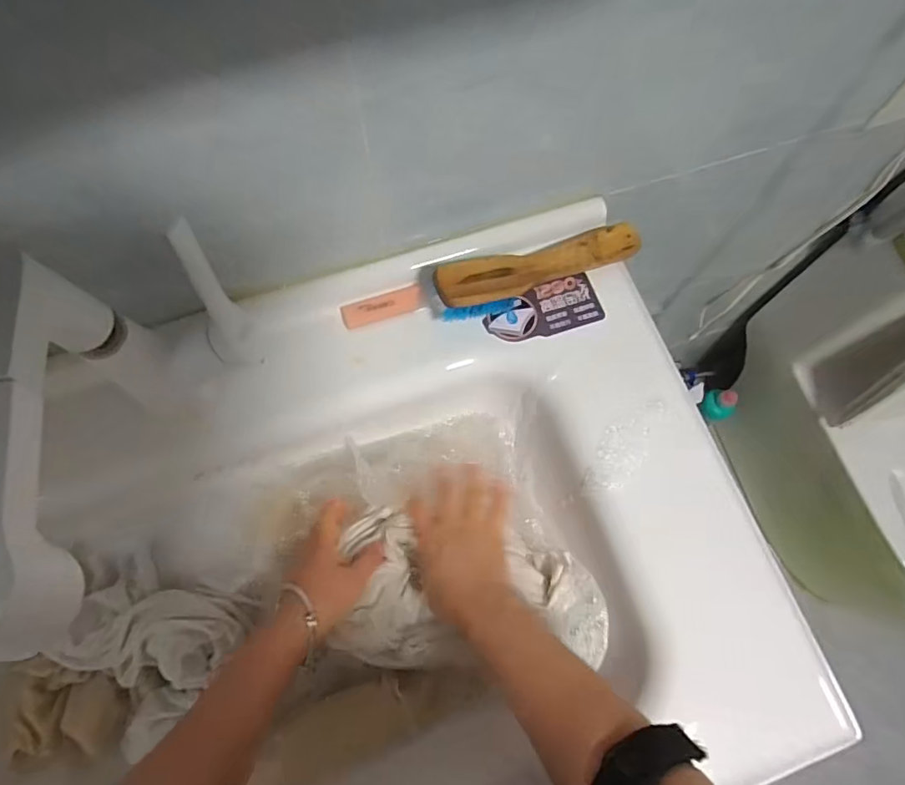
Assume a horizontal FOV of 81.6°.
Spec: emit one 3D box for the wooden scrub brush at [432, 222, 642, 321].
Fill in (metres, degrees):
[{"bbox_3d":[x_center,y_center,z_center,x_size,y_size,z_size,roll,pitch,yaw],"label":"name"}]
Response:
[{"bbox_3d":[0.080,-0.117,0.473,0.206,0.053,0.039,-23,73,-8],"label":"wooden scrub brush"}]

